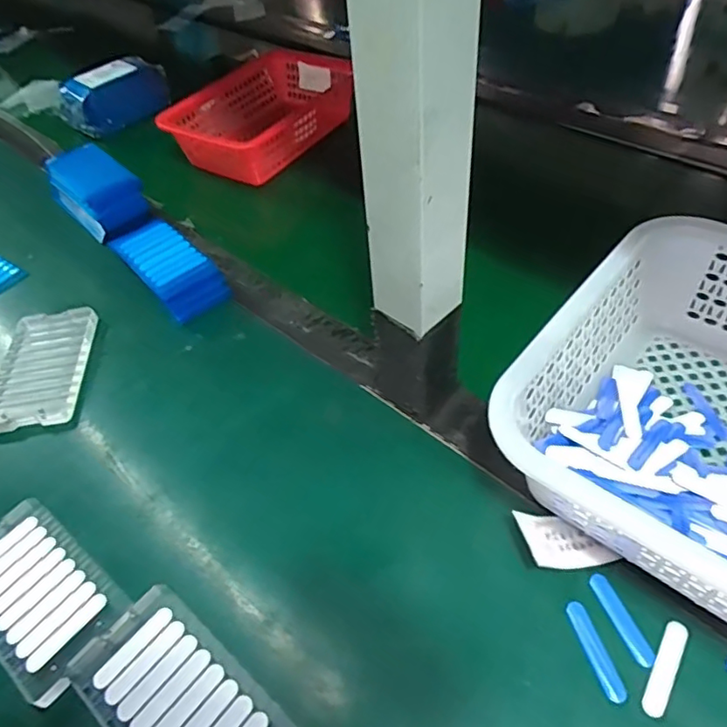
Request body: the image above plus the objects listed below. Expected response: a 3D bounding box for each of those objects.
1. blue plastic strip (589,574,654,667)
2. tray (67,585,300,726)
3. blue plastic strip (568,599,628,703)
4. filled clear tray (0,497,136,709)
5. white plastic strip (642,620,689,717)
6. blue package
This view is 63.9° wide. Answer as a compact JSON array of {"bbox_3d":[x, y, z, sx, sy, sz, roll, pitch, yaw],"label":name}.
[{"bbox_3d":[0.143,0.141,0.323,0.011,0.004,0.050,-18,50,-9],"label":"blue plastic strip"},{"bbox_3d":[-0.099,0.183,0.315,0.122,0.013,0.067,31,59,28],"label":"tray"},{"bbox_3d":[0.126,0.155,0.315,0.011,0.004,0.051,-15,49,-7],"label":"blue plastic strip"},{"bbox_3d":[-0.203,0.141,0.361,0.118,0.013,0.066,29,58,27],"label":"filled clear tray"},{"bbox_3d":[0.159,0.159,0.305,0.011,0.004,0.052,25,56,25],"label":"white plastic strip"},{"bbox_3d":[-0.339,-0.375,0.803,0.079,0.062,0.148,20,54,22],"label":"blue package"}]

